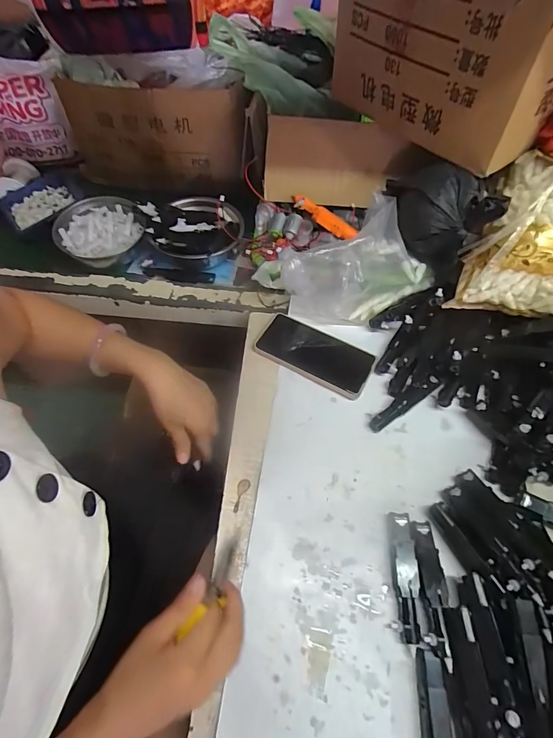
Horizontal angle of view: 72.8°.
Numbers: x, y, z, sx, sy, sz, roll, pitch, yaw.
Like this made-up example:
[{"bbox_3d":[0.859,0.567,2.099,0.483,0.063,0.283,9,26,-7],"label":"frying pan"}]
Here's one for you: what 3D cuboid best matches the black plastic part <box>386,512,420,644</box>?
[{"bbox_3d":[0.132,0.215,0.394,0.027,0.021,0.118,7,59,2],"label":"black plastic part"}]

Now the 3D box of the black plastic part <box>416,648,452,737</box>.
[{"bbox_3d":[0.141,0.320,0.328,0.024,0.015,0.117,3,59,0],"label":"black plastic part"}]

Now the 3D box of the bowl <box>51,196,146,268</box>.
[{"bbox_3d":[-0.289,-0.224,0.631,0.137,0.056,0.128,1,59,-1],"label":"bowl"}]

